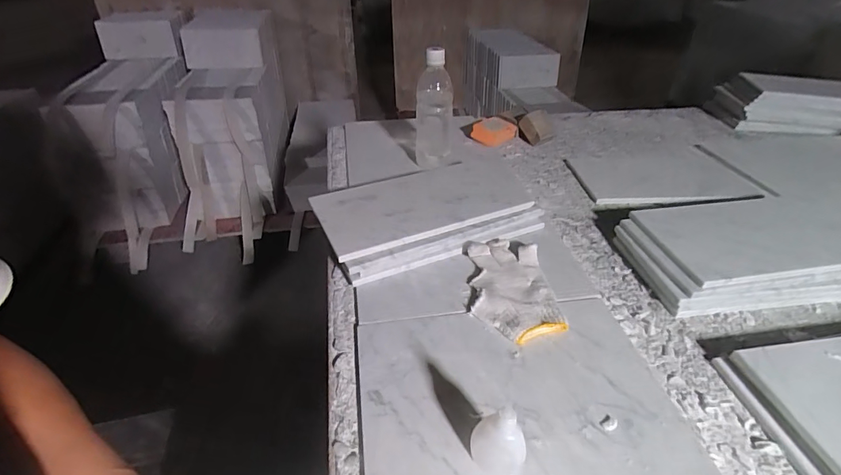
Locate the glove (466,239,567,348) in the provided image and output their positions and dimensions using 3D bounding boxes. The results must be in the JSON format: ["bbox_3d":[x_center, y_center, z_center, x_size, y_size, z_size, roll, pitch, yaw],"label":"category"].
[{"bbox_3d":[0.113,0.060,0.521,0.098,0.029,0.160,0,36,-1],"label":"glove"}]

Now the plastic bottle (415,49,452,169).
[{"bbox_3d":[0.023,-0.226,0.731,0.066,0.191,0.059,2,36,1],"label":"plastic bottle"}]

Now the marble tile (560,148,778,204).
[{"bbox_3d":[0.443,-0.118,0.775,0.300,0.014,0.186,-2,36,-4],"label":"marble tile"}]

